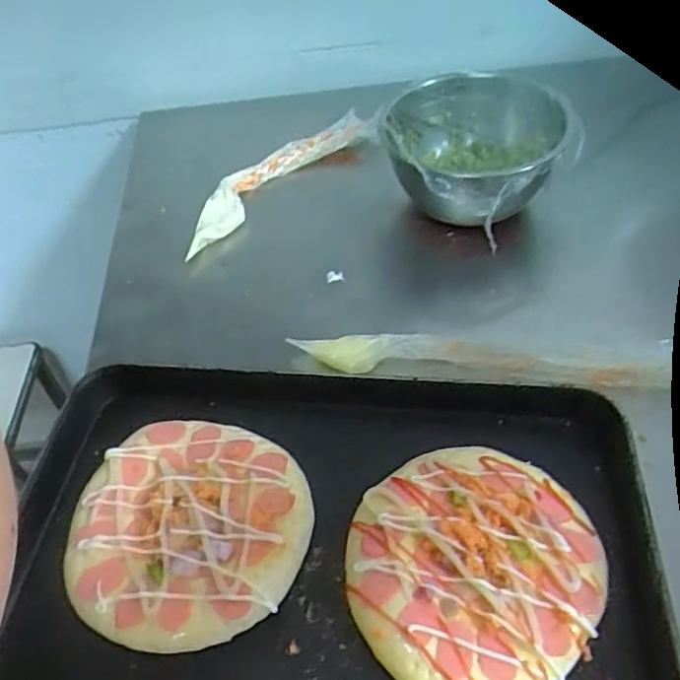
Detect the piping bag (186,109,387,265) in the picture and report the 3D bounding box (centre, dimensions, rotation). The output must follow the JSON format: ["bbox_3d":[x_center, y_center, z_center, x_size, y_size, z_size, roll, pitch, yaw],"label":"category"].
[{"bbox_3d":[-0.070,-0.169,0.691,0.063,0.045,0.276,34,60,30],"label":"piping bag"}]

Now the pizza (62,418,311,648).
[{"bbox_3d":[-0.096,0.119,0.412,0.145,0.032,0.143,-2,48,2],"label":"pizza"}]

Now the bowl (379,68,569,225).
[{"bbox_3d":[0.129,-0.184,0.626,0.158,0.077,0.166,-2,48,2],"label":"bowl"}]

